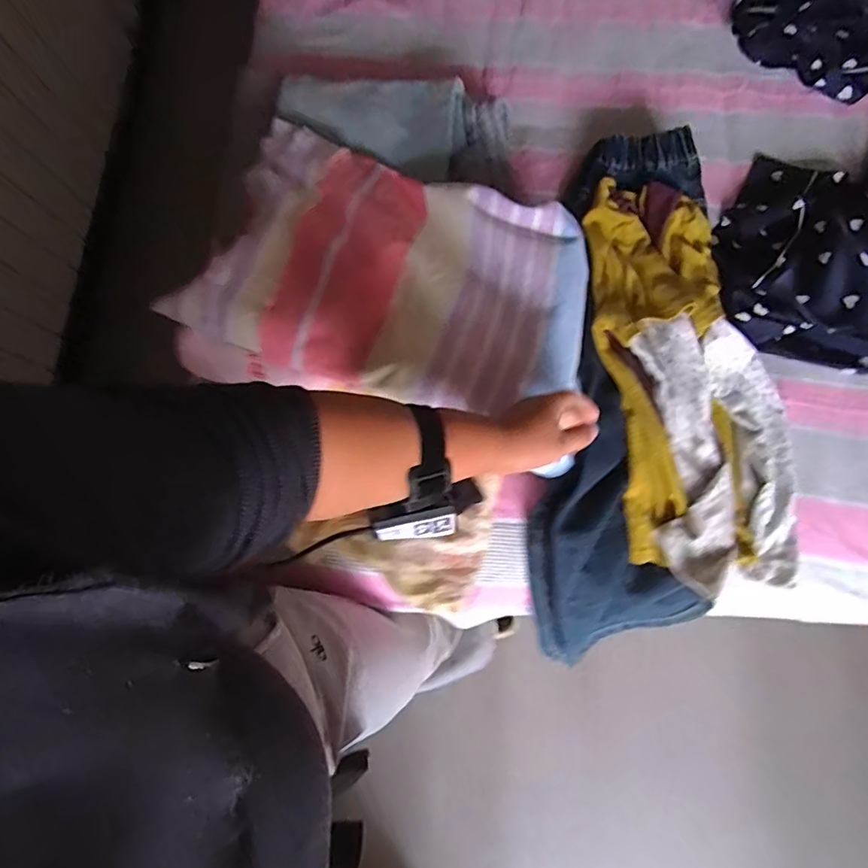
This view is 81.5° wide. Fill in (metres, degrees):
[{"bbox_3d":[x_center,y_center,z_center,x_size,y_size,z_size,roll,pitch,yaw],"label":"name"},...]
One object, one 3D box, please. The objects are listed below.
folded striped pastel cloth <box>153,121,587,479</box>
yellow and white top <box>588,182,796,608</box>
[{"bbox_3d":[-0.051,-0.173,0.554,0.421,0.064,0.277,25,75,7],"label":"folded striped pastel cloth"},{"bbox_3d":[0.300,-0.093,0.594,0.212,0.058,0.472,-9,77,2],"label":"yellow and white top"}]

